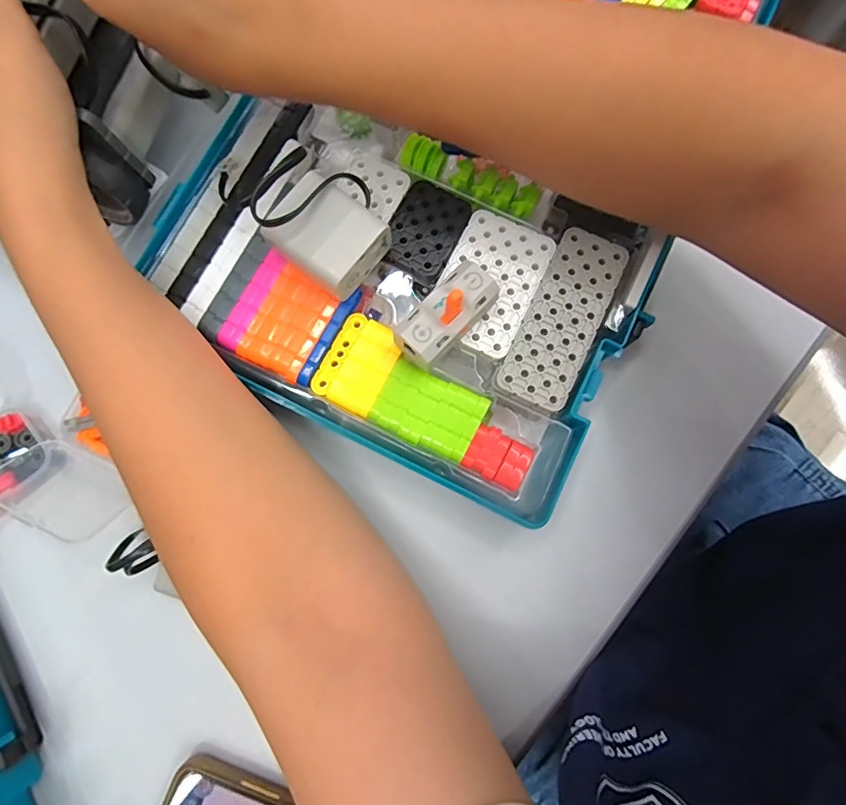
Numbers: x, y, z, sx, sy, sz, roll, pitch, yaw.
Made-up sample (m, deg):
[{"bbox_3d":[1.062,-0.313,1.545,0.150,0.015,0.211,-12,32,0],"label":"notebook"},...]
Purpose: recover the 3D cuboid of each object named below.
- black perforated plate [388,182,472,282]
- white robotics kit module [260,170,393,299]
[{"bbox_3d":[0.001,-0.097,0.264,0.038,0.004,0.053,28,81,6],"label":"black perforated plate"},{"bbox_3d":[-0.049,-0.085,0.248,0.051,0.029,0.044,37,82,7],"label":"white robotics kit module"}]

